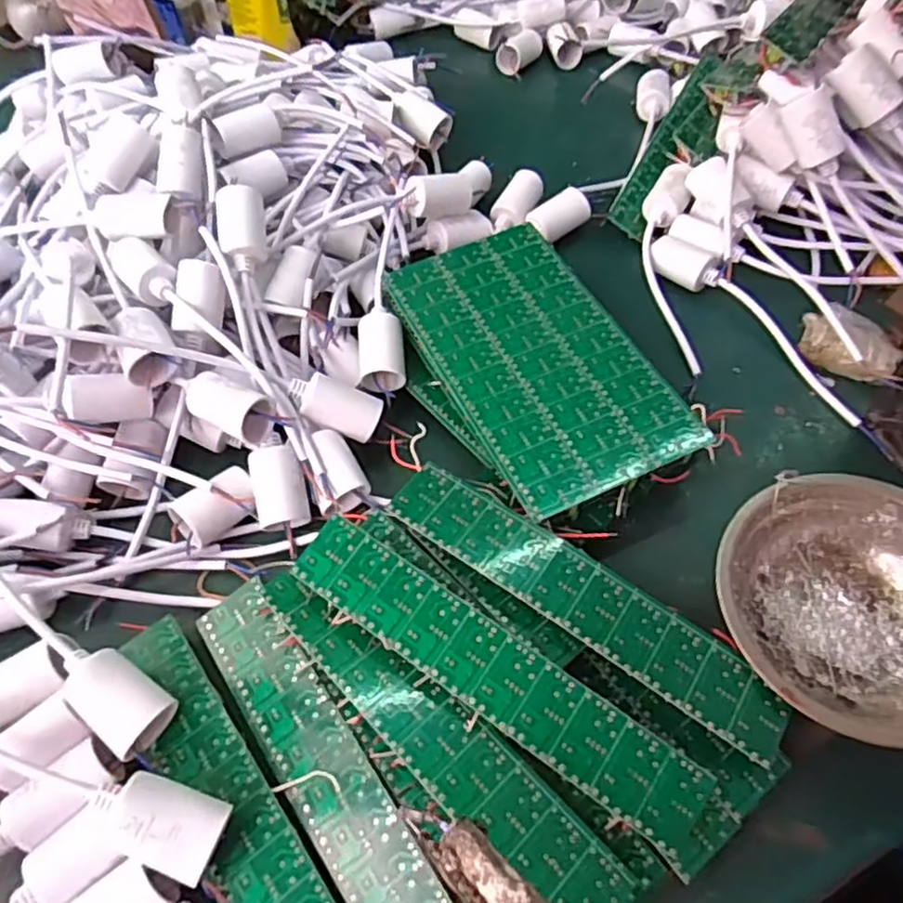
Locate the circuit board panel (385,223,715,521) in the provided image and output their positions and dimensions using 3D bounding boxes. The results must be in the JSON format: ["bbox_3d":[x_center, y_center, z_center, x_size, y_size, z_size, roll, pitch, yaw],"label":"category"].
[{"bbox_3d":[0.048,-0.060,0.408,0.111,0.004,0.201,-23,59,-12],"label":"circuit board panel"}]

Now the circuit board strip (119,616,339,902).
[{"bbox_3d":[-0.095,0.157,0.294,0.039,0.007,0.199,-34,61,-19],"label":"circuit board strip"}]

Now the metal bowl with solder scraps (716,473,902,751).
[{"bbox_3d":[0.191,0.077,0.333,0.123,0.052,0.122,-1,56,2],"label":"metal bowl with solder scraps"}]

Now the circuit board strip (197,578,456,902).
[{"bbox_3d":[-0.056,0.144,0.307,0.039,0.004,0.202,-37,61,-7],"label":"circuit board strip"}]

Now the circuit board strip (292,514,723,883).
[{"bbox_3d":[0.020,0.101,0.308,0.210,0.010,0.038,32,74,15],"label":"circuit board strip"}]

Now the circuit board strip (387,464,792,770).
[{"bbox_3d":[0.062,0.069,0.325,0.200,0.009,0.038,30,62,21],"label":"circuit board strip"}]

